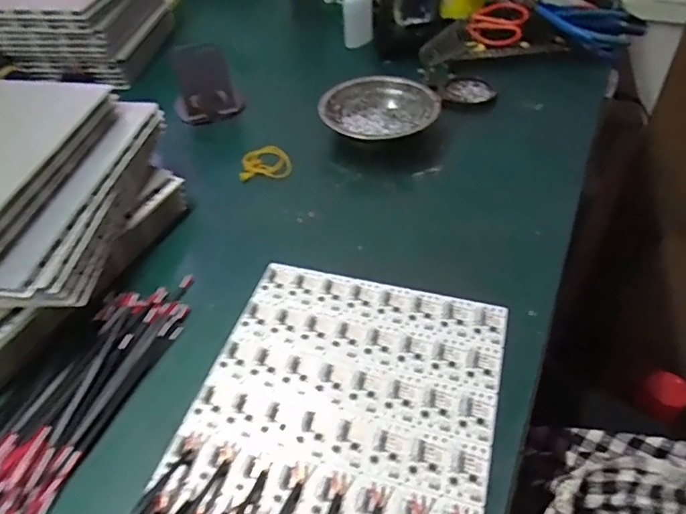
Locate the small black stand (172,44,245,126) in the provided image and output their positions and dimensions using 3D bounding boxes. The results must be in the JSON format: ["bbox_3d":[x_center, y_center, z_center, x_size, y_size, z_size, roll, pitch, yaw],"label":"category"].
[{"bbox_3d":[-0.161,-0.202,0.621,0.079,0.073,0.043,-14,47,-10],"label":"small black stand"}]

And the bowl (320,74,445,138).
[{"bbox_3d":[0.039,-0.155,0.594,0.125,0.040,0.125,-2,46,2],"label":"bowl"}]

